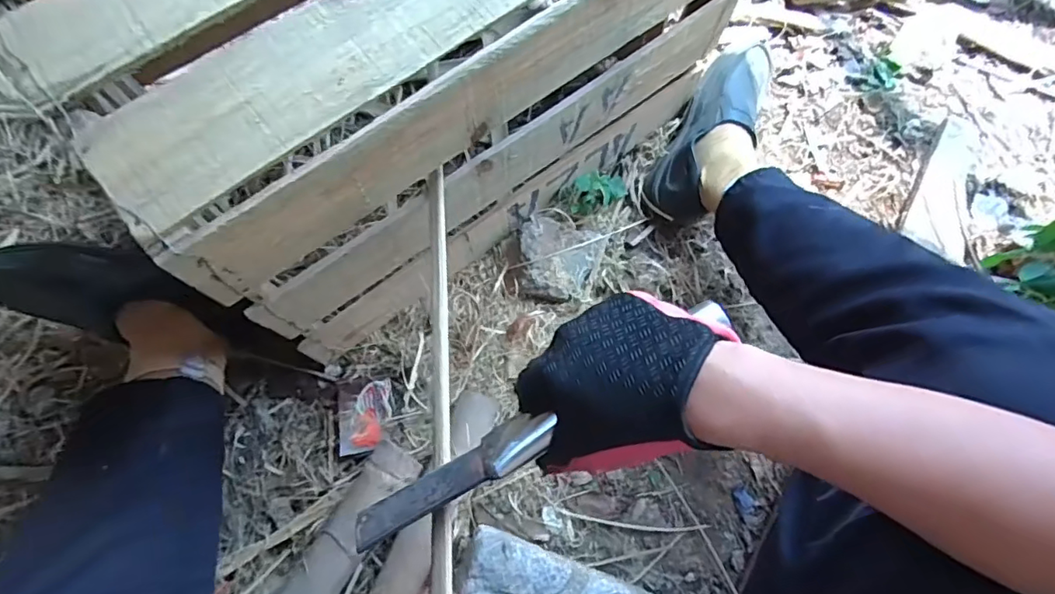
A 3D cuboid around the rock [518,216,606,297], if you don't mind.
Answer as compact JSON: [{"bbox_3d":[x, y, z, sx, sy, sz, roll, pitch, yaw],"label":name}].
[{"bbox_3d":[0.038,-0.052,0.663,0.096,0.042,0.089,0,71,1],"label":"rock"}]

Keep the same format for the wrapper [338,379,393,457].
[{"bbox_3d":[-0.189,0.140,0.637,0.065,0.015,0.077,-9,71,-2],"label":"wrapper"}]

